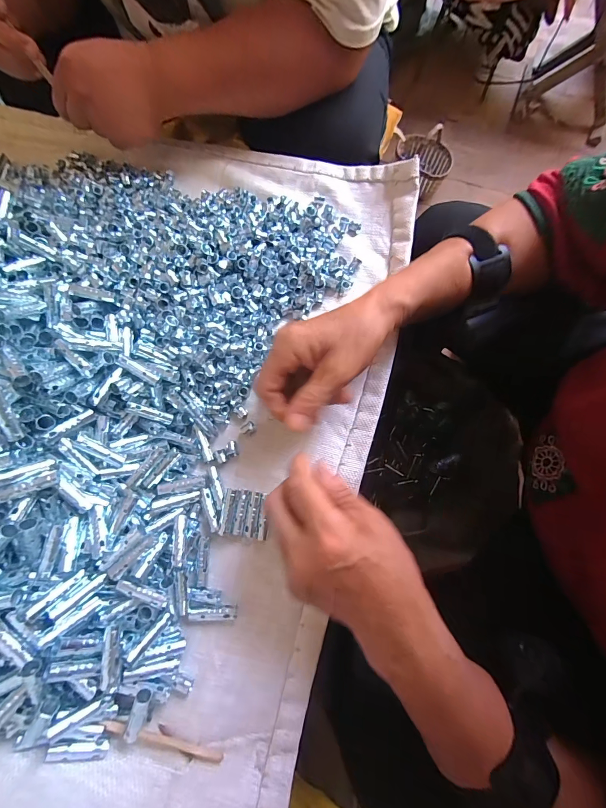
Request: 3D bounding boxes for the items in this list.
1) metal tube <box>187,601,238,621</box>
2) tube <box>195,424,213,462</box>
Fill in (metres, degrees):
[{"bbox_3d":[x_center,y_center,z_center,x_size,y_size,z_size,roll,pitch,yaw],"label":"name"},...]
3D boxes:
[{"bbox_3d":[-0.074,0.169,0.273,0.041,0.008,0.013,2,75,1],"label":"metal tube"},{"bbox_3d":[-0.093,0.036,0.311,0.008,0.004,0.038,-25,76,-6],"label":"tube"}]

